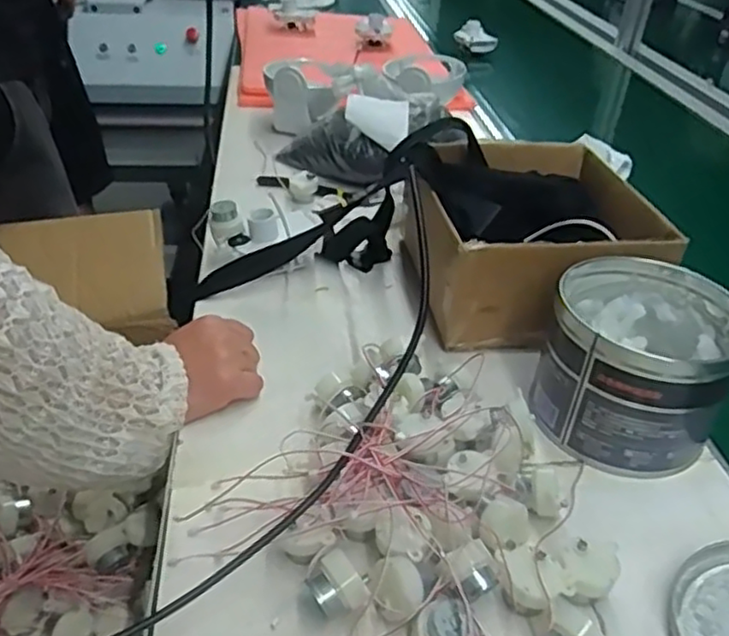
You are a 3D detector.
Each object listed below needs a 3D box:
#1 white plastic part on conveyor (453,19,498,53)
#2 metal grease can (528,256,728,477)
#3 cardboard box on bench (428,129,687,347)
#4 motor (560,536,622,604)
[{"bbox_3d":[0.225,-0.569,1.366,0.083,0.027,0.075,10,71,6],"label":"white plastic part on conveyor"},{"bbox_3d":[0.195,0.033,0.497,0.122,0.102,0.128,3,35,-2],"label":"metal grease can"},{"bbox_3d":[0.146,-0.069,0.629,0.191,0.113,0.211,0,36,-7],"label":"cardboard box on bench"},{"bbox_3d":[0.127,0.149,0.391,0.034,0.031,0.031,4,35,-1],"label":"motor"}]

